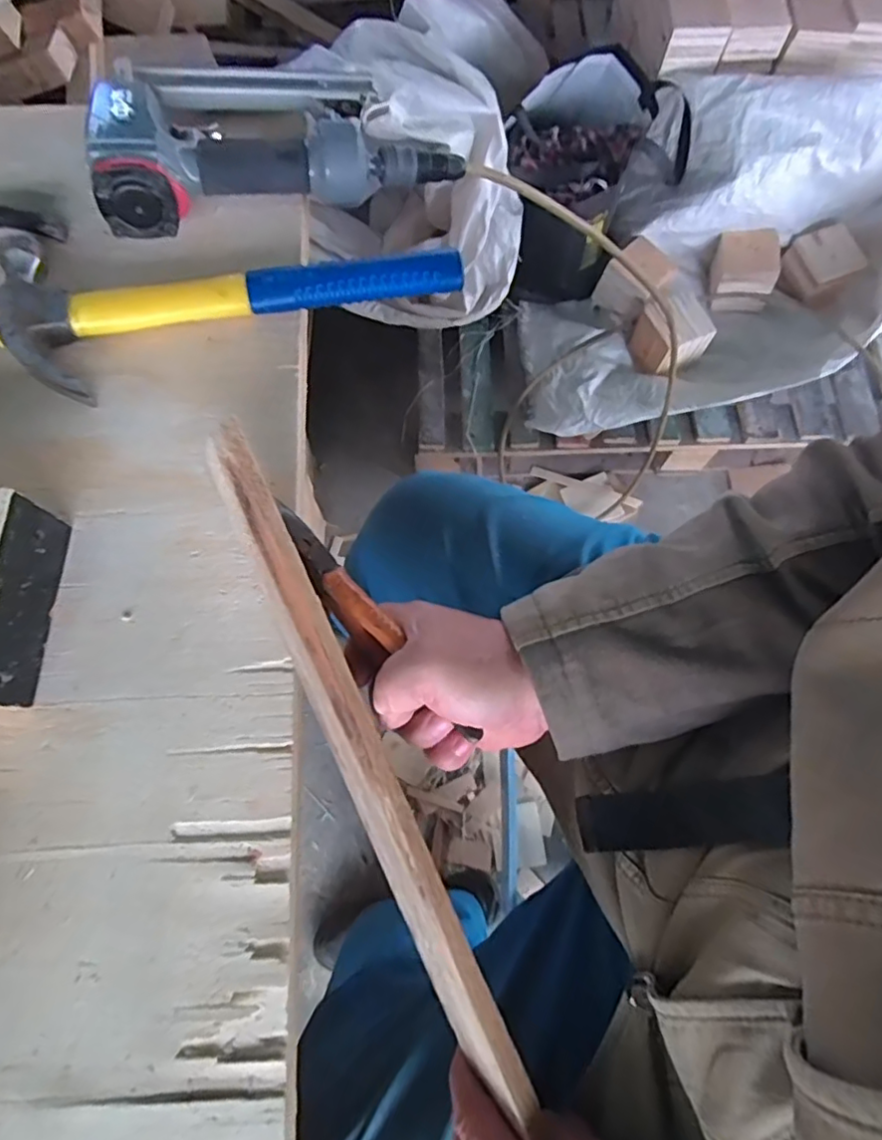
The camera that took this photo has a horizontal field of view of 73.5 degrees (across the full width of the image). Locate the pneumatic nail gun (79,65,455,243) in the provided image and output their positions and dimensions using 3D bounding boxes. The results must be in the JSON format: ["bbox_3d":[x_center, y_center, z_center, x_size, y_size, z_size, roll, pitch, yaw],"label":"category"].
[{"bbox_3d":[-0.131,-0.357,0.462,0.267,0.062,0.155,-14,74,-6],"label":"pneumatic nail gun"}]

